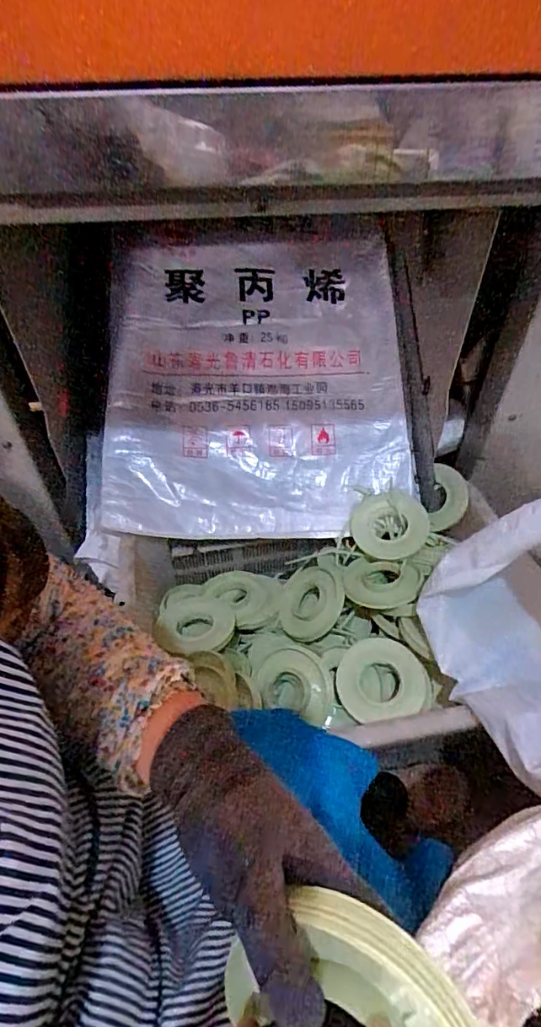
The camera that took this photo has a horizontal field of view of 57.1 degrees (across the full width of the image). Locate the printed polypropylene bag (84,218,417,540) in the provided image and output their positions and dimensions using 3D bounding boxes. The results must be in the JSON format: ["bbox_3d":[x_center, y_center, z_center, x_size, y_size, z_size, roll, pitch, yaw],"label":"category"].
[{"bbox_3d":[-0.030,-0.264,0.919,0.585,0.090,0.616,0,86,-1],"label":"printed polypropylene bag"}]

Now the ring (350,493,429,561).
[{"bbox_3d":[0.210,0.021,0.881,0.130,0.007,0.123,-6,69,16],"label":"ring"}]

